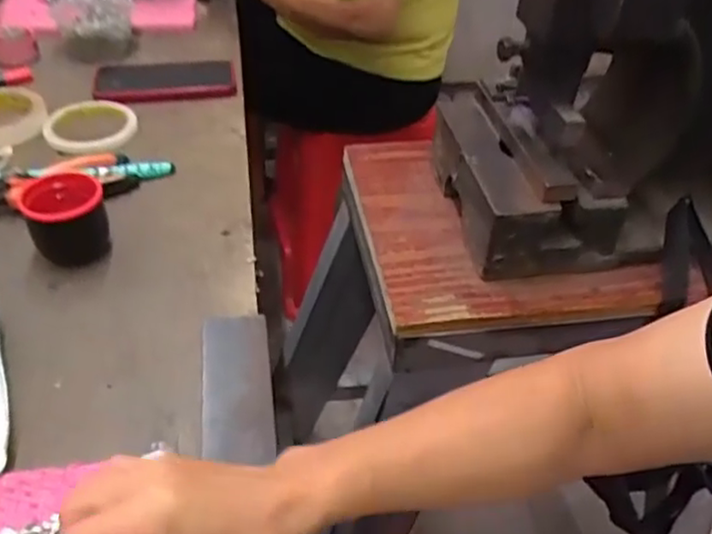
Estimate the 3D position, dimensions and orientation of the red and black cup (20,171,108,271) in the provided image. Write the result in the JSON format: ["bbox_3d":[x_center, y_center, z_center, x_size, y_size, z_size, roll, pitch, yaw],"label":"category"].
[{"bbox_3d":[-0.252,-0.045,0.581,0.064,0.057,0.072,-13,45,-20],"label":"red and black cup"}]

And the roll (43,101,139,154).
[{"bbox_3d":[-0.296,-0.159,0.743,0.098,0.015,0.098,4,41,-3],"label":"roll"}]

